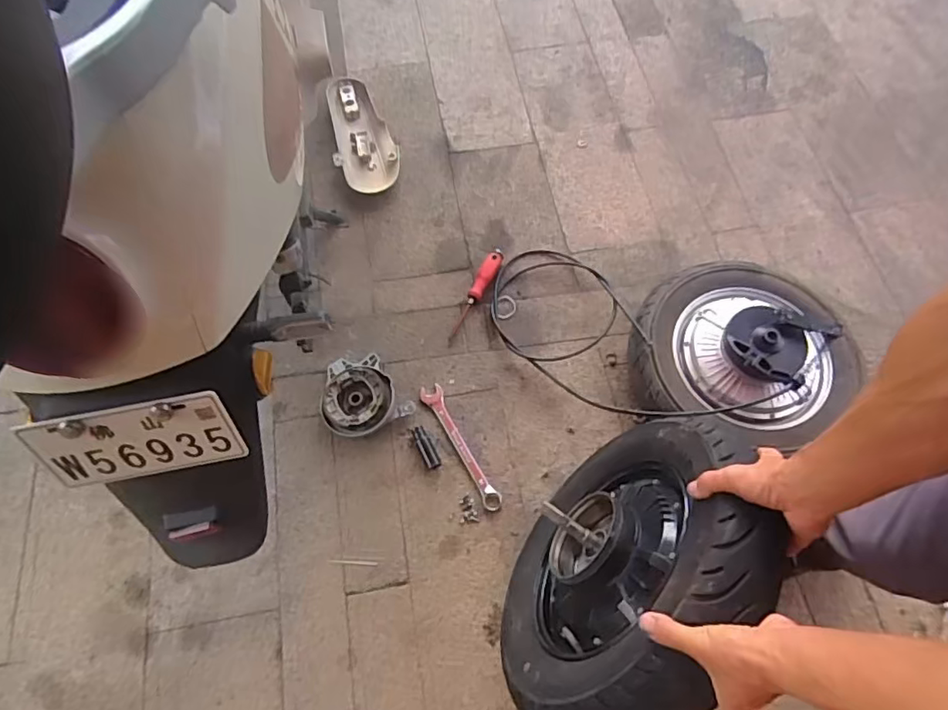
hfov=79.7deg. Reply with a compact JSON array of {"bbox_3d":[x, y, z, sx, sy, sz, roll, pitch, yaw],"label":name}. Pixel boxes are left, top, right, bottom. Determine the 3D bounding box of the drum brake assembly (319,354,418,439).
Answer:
[{"bbox_3d":[-0.199,0.068,0.986,0.138,0.047,0.140,0,66,0],"label":"drum brake assembly"}]

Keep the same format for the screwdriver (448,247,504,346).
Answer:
[{"bbox_3d":[0.004,-0.119,1.085,0.030,0.030,0.227,25,68,10],"label":"screwdriver"}]

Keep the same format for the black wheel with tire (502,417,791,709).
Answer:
[{"bbox_3d":[0.175,0.248,0.687,0.170,0.381,0.385,37,86,-10],"label":"black wheel with tire"}]

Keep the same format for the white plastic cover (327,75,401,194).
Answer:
[{"bbox_3d":[-0.239,-0.469,1.212,0.138,0.045,0.290,-9,67,-4],"label":"white plastic cover"}]

